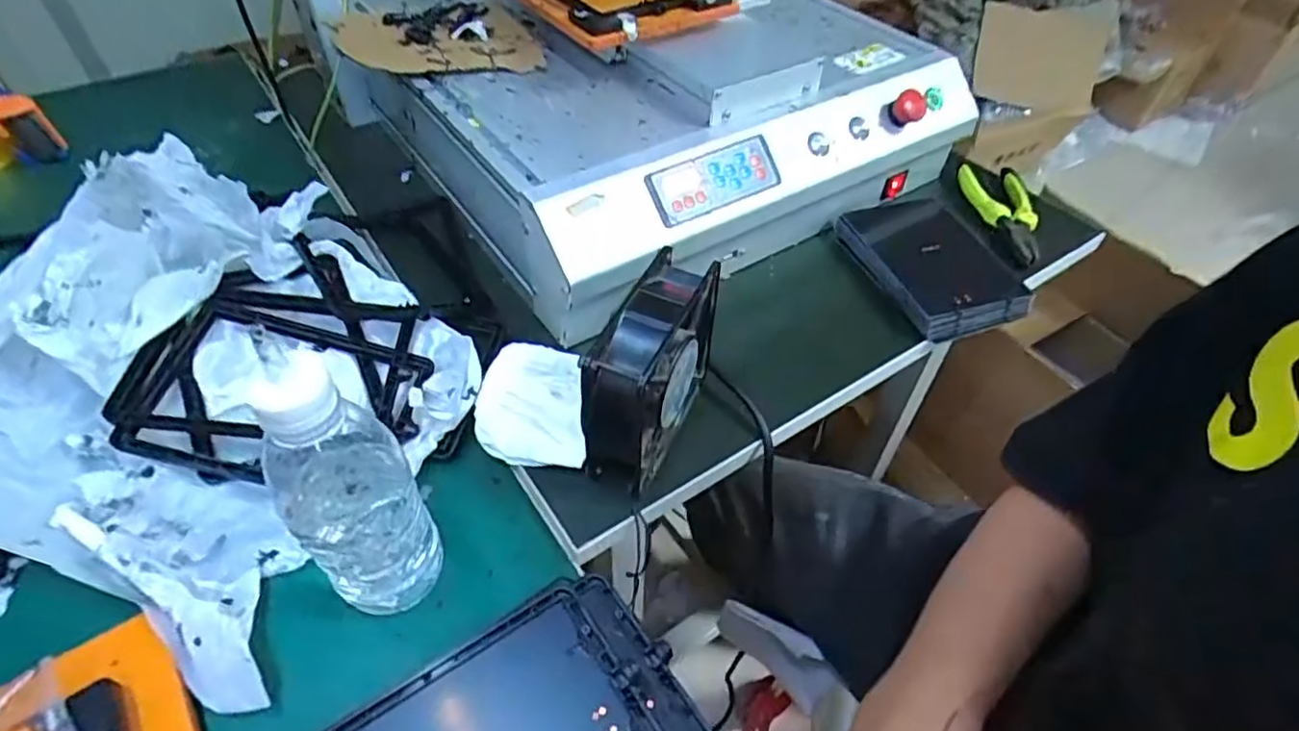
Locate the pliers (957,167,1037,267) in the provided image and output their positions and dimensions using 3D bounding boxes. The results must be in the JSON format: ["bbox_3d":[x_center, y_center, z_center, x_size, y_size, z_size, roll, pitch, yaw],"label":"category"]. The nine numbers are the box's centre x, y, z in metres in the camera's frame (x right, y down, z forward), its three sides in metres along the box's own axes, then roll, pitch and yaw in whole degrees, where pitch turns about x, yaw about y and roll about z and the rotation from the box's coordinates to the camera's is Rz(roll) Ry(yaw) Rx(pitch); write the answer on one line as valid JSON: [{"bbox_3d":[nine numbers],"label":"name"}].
[{"bbox_3d":[0.335,-0.156,0.628,0.063,0.021,0.145,8,49,6],"label":"pliers"}]

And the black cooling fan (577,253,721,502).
[{"bbox_3d":[0.004,0.005,0.430,0.045,0.127,0.115,21,52,16],"label":"black cooling fan"}]

